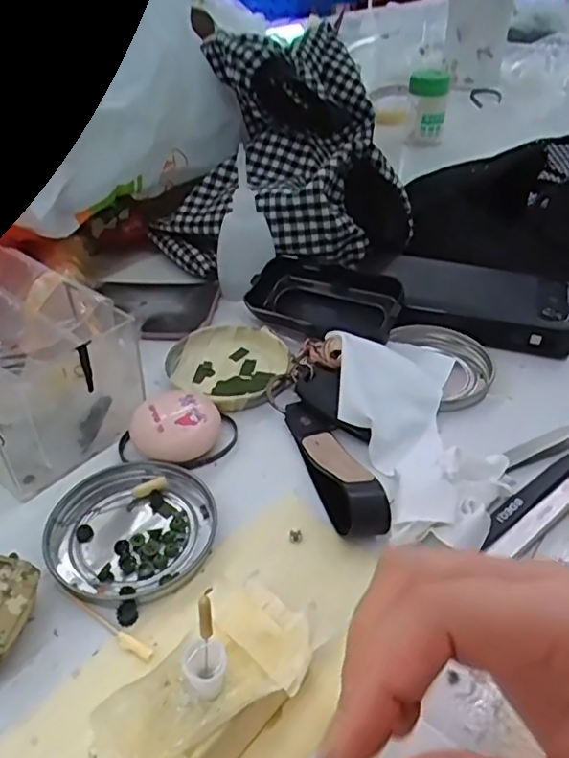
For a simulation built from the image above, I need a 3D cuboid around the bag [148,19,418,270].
[{"bbox_3d":[-0.007,-0.186,0.494,0.197,0.145,0.178,-5,39,-6],"label":"bag"}]

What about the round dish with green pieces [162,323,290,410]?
[{"bbox_3d":[-0.037,-0.010,0.393,0.075,0.013,0.078,0,39,0],"label":"round dish with green pieces"}]

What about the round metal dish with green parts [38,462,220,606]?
[{"bbox_3d":[-0.074,0.072,0.291,0.075,0.009,0.076,0,38,0],"label":"round metal dish with green parts"}]

